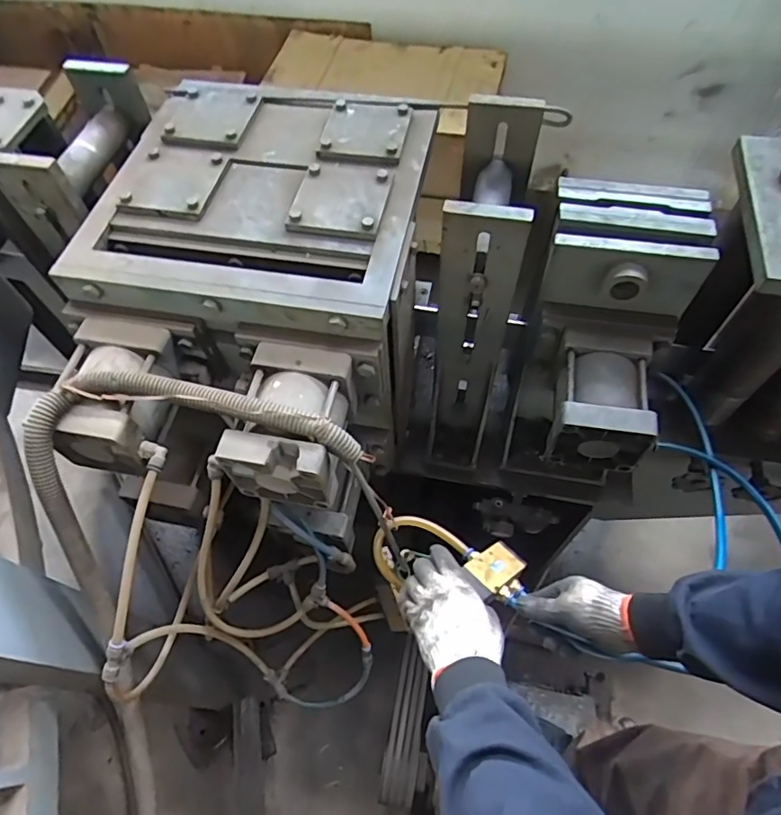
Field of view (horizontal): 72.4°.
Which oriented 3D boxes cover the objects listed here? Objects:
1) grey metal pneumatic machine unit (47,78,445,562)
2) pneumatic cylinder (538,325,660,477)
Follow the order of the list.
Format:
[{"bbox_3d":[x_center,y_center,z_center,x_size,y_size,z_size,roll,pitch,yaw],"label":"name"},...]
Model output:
[{"bbox_3d":[-0.208,-0.182,0.852,0.469,0.292,0.604,8,61,6],"label":"grey metal pneumatic machine unit"},{"bbox_3d":[0.322,-0.014,0.823,0.130,0.106,0.164,9,61,7],"label":"pneumatic cylinder"}]

